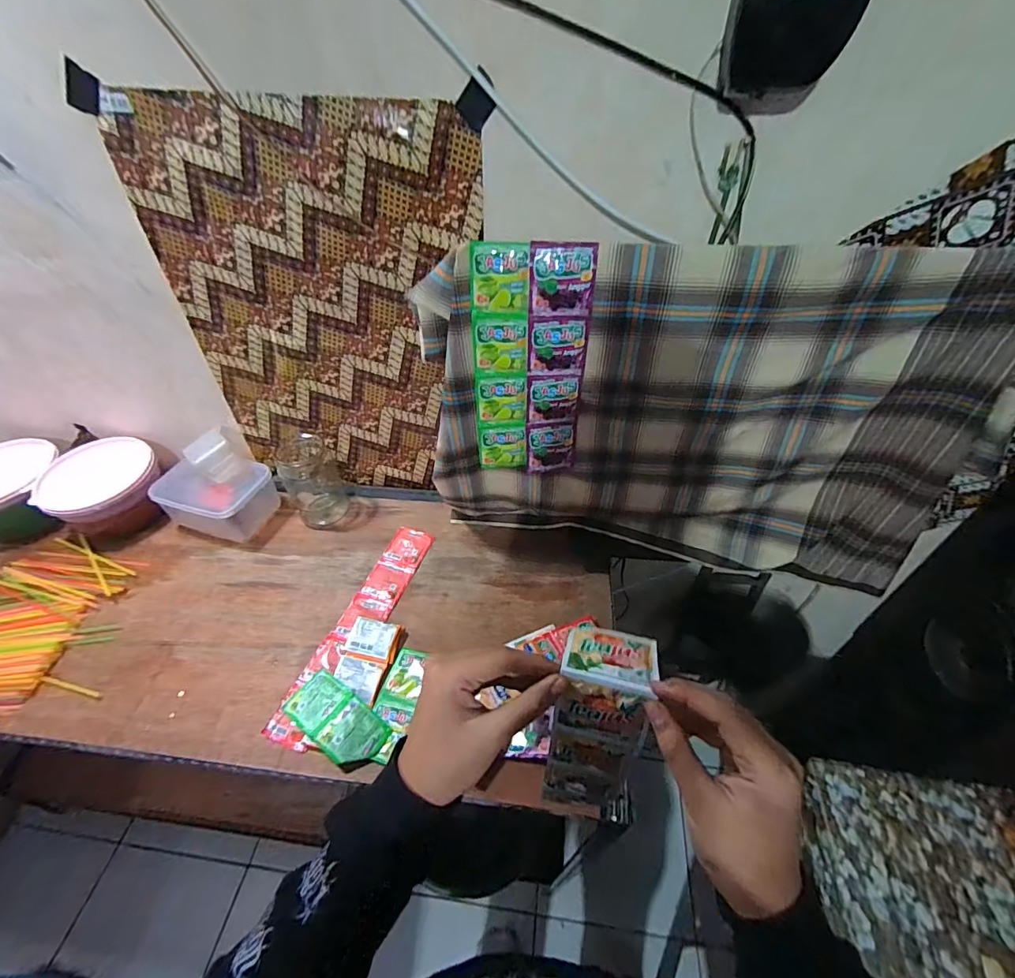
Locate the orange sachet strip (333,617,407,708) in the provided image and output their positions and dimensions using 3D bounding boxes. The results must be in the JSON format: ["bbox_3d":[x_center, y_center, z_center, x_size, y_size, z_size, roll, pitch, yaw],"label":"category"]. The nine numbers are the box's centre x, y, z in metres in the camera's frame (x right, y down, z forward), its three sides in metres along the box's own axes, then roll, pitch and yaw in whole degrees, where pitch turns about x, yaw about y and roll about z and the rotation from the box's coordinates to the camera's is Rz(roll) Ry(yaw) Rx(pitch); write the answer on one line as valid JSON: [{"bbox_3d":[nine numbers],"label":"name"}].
[{"bbox_3d":[-0.210,0.255,0.698,0.076,0.025,0.115,7,46,9],"label":"orange sachet strip"}]

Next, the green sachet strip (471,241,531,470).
[{"bbox_3d":[-0.007,-0.152,0.608,0.069,0.298,0.033,1,45,3],"label":"green sachet strip"}]

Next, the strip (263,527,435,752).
[{"bbox_3d":[-0.235,0.210,0.755,0.074,0.018,0.386,13,47,15],"label":"strip"}]

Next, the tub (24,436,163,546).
[{"bbox_3d":[-0.761,-0.002,0.907,0.205,0.110,0.190,-22,48,-19],"label":"tub"}]

